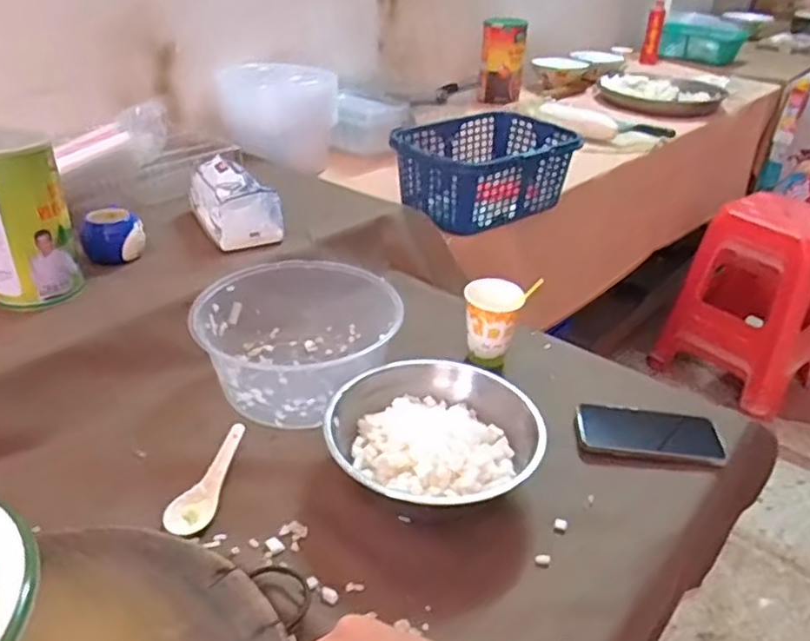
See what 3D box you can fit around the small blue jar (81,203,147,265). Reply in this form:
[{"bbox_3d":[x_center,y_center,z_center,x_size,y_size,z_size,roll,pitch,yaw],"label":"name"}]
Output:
[{"bbox_3d":[-0.374,-0.109,0.865,0.076,0.054,0.058,-13,35,-23],"label":"small blue jar"}]

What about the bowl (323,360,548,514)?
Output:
[{"bbox_3d":[0.024,0.115,0.666,0.203,0.077,0.175,-16,36,-27],"label":"bowl"}]

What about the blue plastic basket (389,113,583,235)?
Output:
[{"bbox_3d":[0.151,-0.275,1.243,0.244,0.129,0.304,24,38,32],"label":"blue plastic basket"}]

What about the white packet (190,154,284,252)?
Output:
[{"bbox_3d":[-0.245,-0.177,0.968,0.103,0.082,0.162,-14,35,-25],"label":"white packet"}]

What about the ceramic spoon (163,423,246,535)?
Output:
[{"bbox_3d":[-0.186,0.151,0.645,0.040,0.021,0.122,13,50,17],"label":"ceramic spoon"}]

